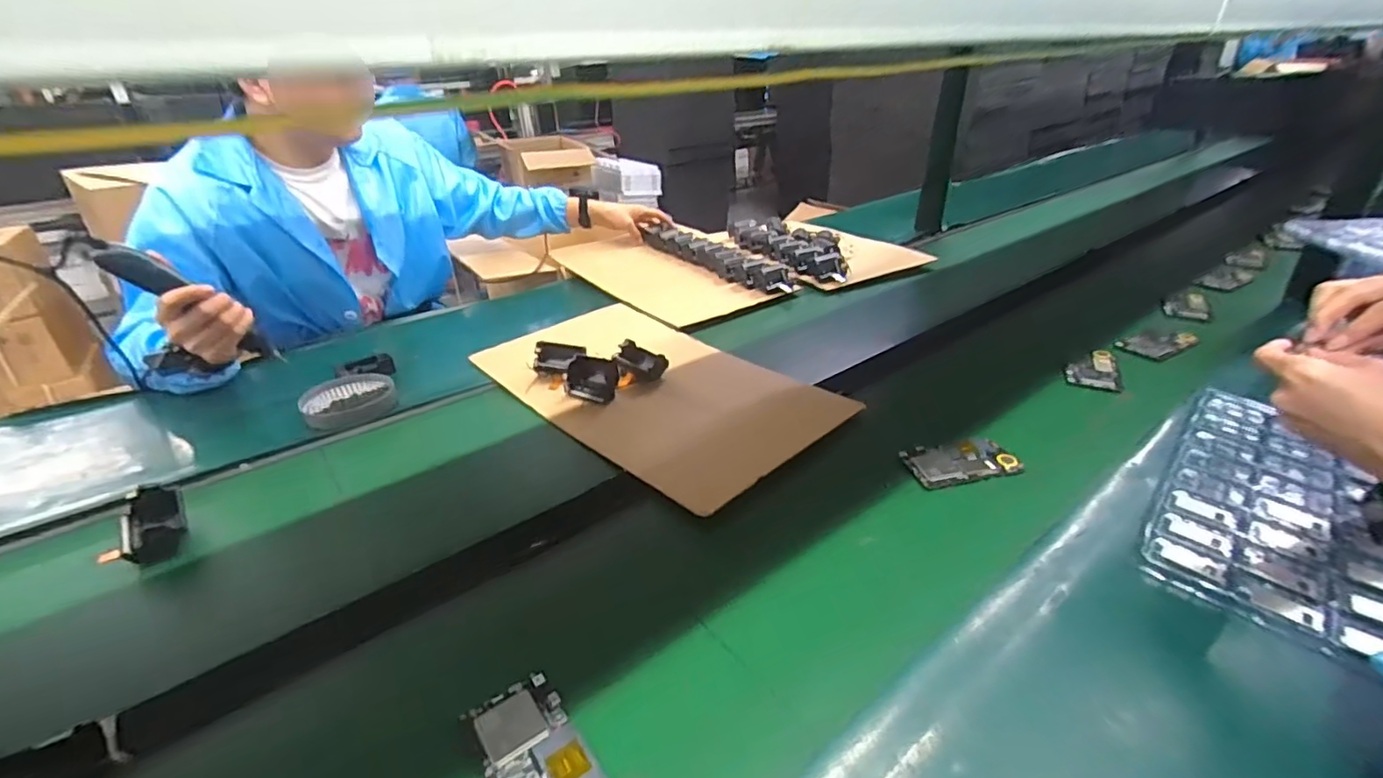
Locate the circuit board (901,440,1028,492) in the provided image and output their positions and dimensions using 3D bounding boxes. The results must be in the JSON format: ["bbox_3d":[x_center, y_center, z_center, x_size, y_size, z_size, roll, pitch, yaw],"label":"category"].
[{"bbox_3d":[0.306,0.082,0.690,0.120,0.013,0.067,-10,31,-12],"label":"circuit board"}]

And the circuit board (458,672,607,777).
[{"bbox_3d":[-0.104,0.251,0.408,0.064,0.006,0.123,-21,35,-30],"label":"circuit board"}]

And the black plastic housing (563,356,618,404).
[{"bbox_3d":[-0.138,-0.015,0.833,0.074,0.042,0.053,11,33,22],"label":"black plastic housing"}]

